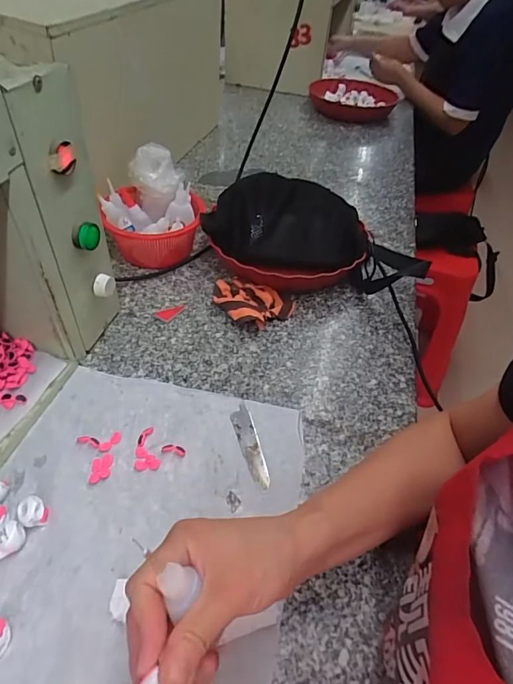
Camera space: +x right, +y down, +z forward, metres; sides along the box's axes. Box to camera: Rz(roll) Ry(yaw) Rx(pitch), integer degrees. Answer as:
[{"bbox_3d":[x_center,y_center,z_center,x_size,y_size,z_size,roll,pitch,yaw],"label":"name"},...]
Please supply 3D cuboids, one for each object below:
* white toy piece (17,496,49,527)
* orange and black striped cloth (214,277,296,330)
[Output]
[{"bbox_3d":[-0.194,0.148,0.369,0.023,0.015,0.021,1,47,-1],"label":"white toy piece"},{"bbox_3d":[-0.005,-0.055,0.582,0.109,0.024,0.081,5,47,3],"label":"orange and black striped cloth"}]

